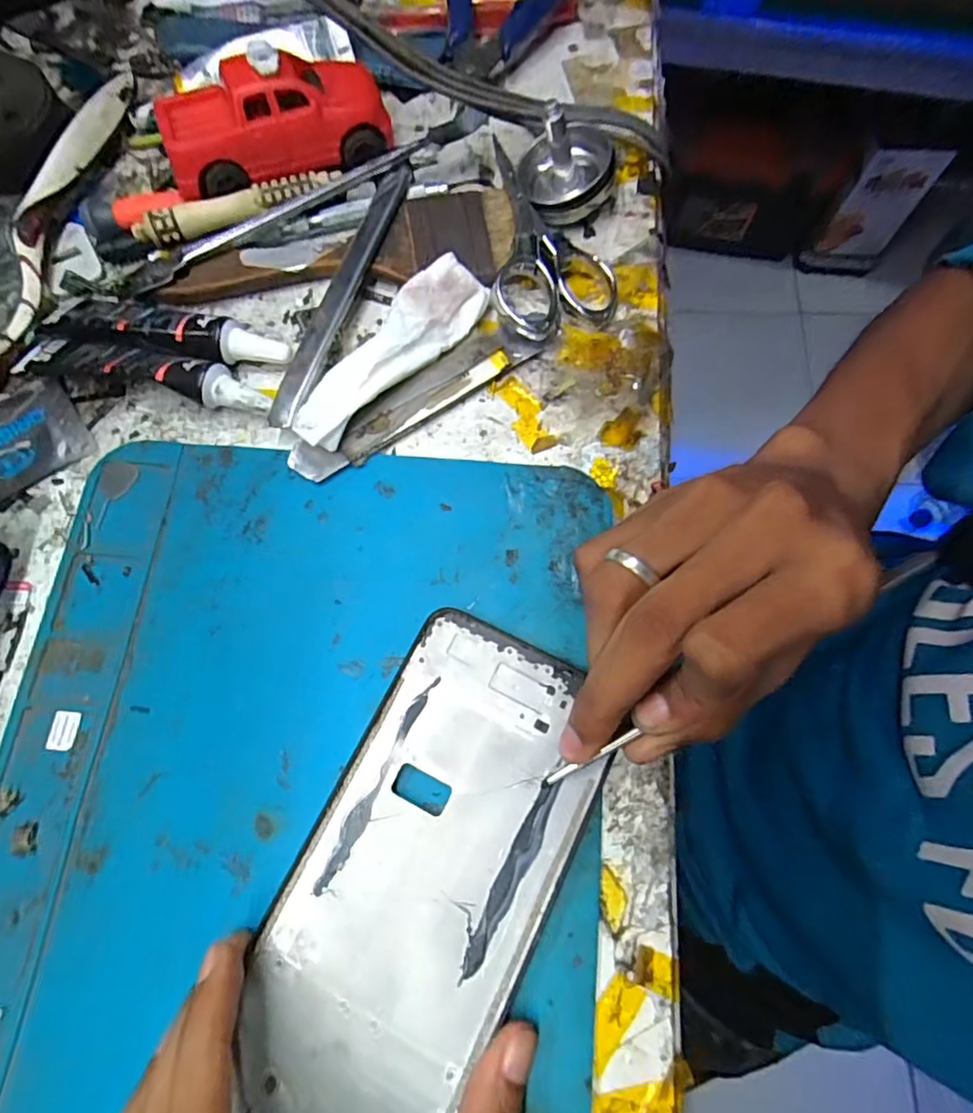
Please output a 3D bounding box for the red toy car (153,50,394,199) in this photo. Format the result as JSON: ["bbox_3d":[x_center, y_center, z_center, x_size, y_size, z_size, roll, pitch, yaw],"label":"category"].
[{"bbox_3d":[-0.090,-0.186,0.245,0.091,0.032,0.047,-21,73,-5],"label":"red toy car"}]

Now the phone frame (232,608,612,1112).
[{"bbox_3d":[-0.020,0.103,0.169,0.075,0.004,0.168,19,73,5],"label":"phone frame"}]

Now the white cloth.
[{"bbox_3d":[-0.037,-0.079,0.224,0.026,0.013,0.093,38,77,12],"label":"white cloth"}]

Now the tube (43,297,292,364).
[{"bbox_3d":[-0.126,-0.091,0.230,0.099,0.013,0.023,10,73,5],"label":"tube"}]

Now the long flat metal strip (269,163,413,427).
[{"bbox_3d":[-0.057,-0.108,0.235,0.013,0.010,0.128,18,74,7],"label":"long flat metal strip"}]

